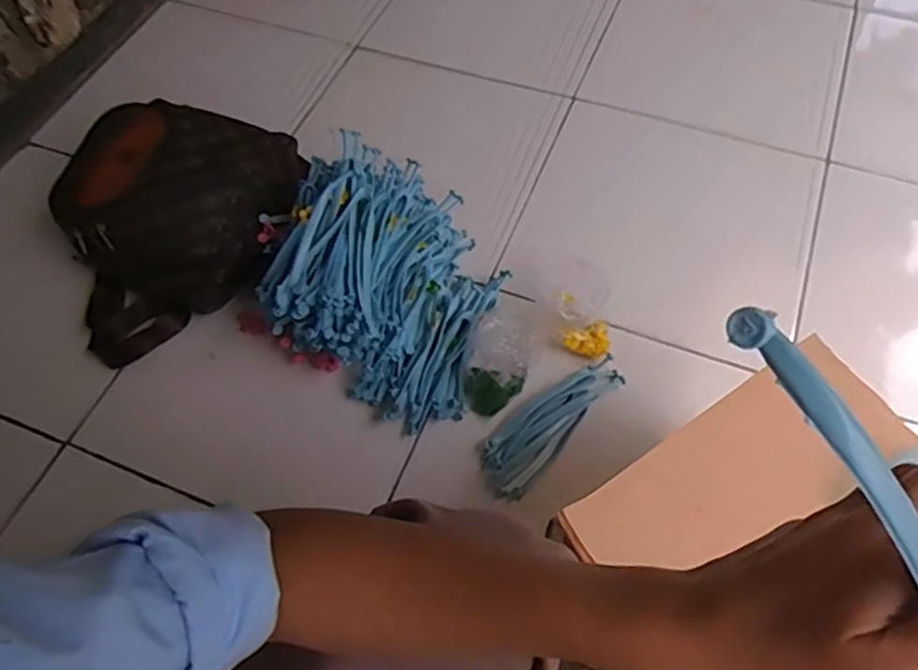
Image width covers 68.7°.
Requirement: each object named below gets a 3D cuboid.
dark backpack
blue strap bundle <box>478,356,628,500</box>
[{"bbox_3d":[-0.379,-0.173,0.884,0.347,0.149,0.263,-35,65,-17],"label":"dark backpack"},{"bbox_3d":[0.112,0.100,0.806,0.208,0.025,0.071,-40,66,-20],"label":"blue strap bundle"}]

